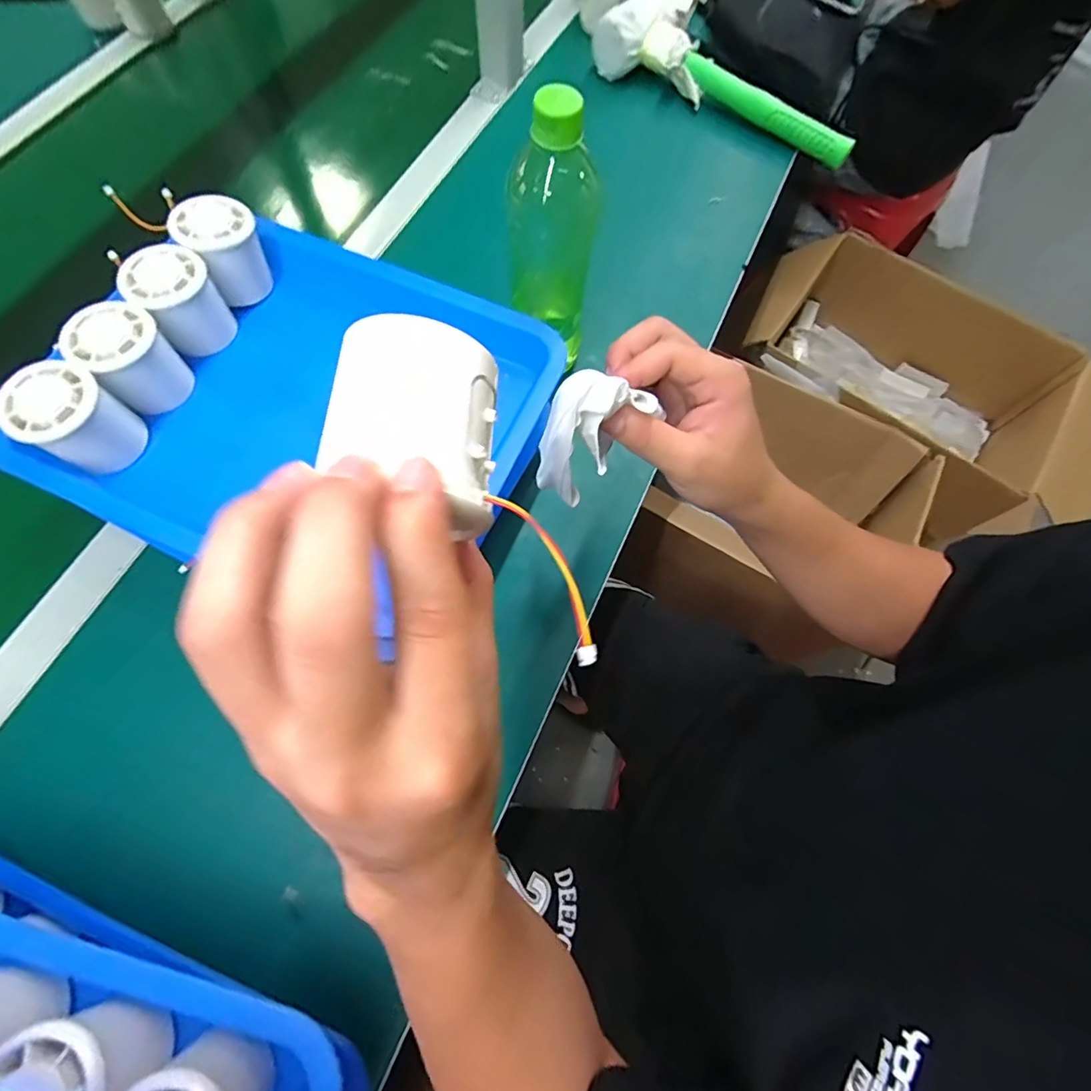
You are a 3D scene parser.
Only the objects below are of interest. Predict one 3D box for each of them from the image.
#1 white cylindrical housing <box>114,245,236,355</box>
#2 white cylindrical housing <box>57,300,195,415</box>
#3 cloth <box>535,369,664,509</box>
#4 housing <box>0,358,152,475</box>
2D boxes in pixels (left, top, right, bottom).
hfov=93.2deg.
[{"bbox_3d":[-0.273,-0.183,0.389,0.052,0.057,0.051,1,69,-2],"label":"white cylindrical housing"},{"bbox_3d":[-0.293,-0.132,0.367,0.051,0.054,0.053,1,69,-2],"label":"white cylindrical housing"},{"bbox_3d":[0.027,-0.064,0.278,0.037,0.061,0.065,37,72,12],"label":"cloth"},{"bbox_3d":[-0.311,-0.082,0.343,0.053,0.053,0.055,1,69,-2],"label":"housing"}]

